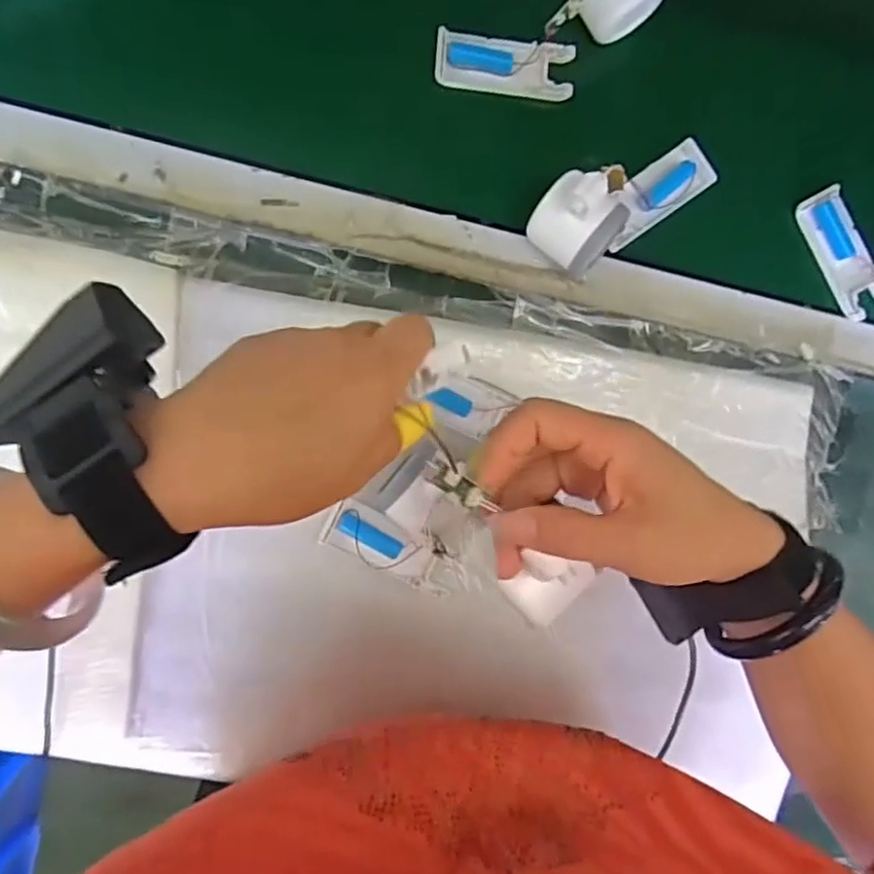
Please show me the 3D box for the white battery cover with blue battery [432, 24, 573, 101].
[{"bbox_3d":[0.052,-0.283,0.491,0.104,0.011,0.040,5,90,-6],"label":"white battery cover with blue battery"}]

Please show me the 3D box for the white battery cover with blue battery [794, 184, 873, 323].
[{"bbox_3d":[0.332,-0.150,0.525,0.040,0.017,0.105,-28,93,-6],"label":"white battery cover with blue battery"}]

